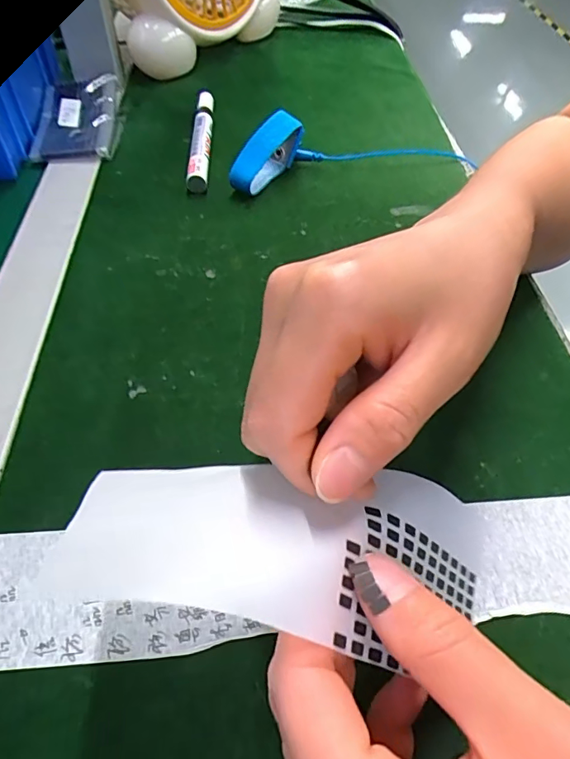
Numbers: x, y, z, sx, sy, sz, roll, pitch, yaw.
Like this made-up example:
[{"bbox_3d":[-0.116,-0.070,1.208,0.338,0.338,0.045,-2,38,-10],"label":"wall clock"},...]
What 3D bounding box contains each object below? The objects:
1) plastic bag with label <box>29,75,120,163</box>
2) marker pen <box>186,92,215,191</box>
[{"bbox_3d":[-0.176,-0.220,0.406,0.066,0.022,0.114,-5,53,-6],"label":"plastic bag with label"},{"bbox_3d":[-0.068,-0.199,0.399,0.016,0.017,0.140,-1,52,-3],"label":"marker pen"}]

